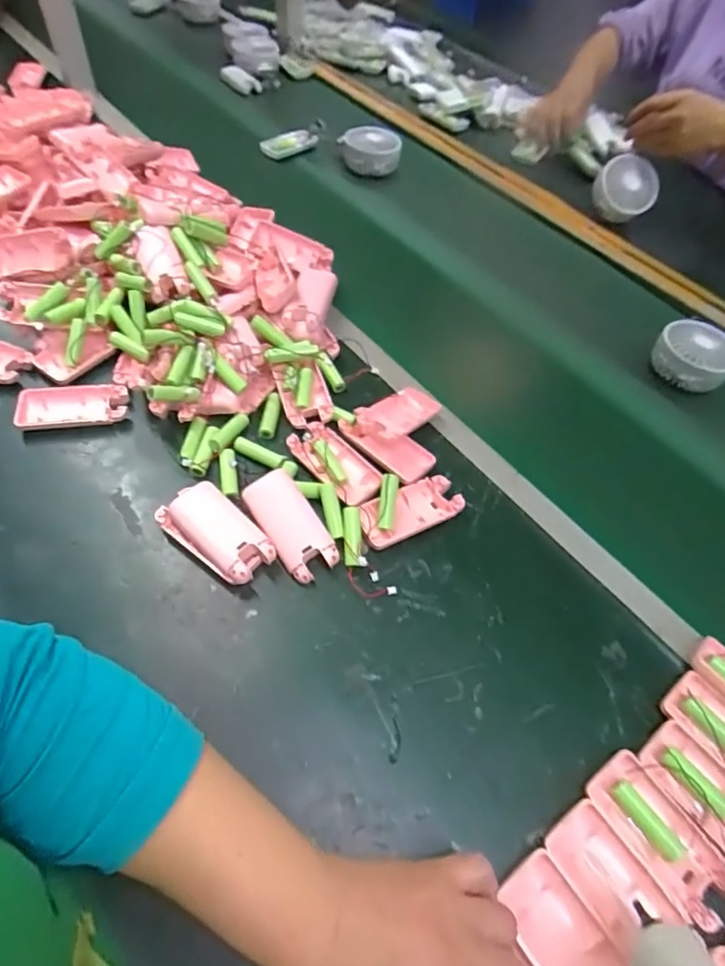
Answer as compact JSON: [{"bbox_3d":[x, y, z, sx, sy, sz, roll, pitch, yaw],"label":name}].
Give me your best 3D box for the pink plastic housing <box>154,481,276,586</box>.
[{"bbox_3d":[-0.120,0.042,0.443,0.100,0.029,0.051,37,61,18],"label":"pink plastic housing"}]

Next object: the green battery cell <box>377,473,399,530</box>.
[{"bbox_3d":[0.022,0.017,0.468,0.015,0.014,0.051,8,69,0],"label":"green battery cell"}]

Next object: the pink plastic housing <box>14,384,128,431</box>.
[{"bbox_3d":[-0.276,-0.073,0.512,0.095,0.014,0.048,-7,57,-10],"label":"pink plastic housing"}]

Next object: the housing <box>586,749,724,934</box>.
[{"bbox_3d":[0.192,0.229,0.347,0.046,0.013,0.094,-28,63,-21],"label":"housing"}]

